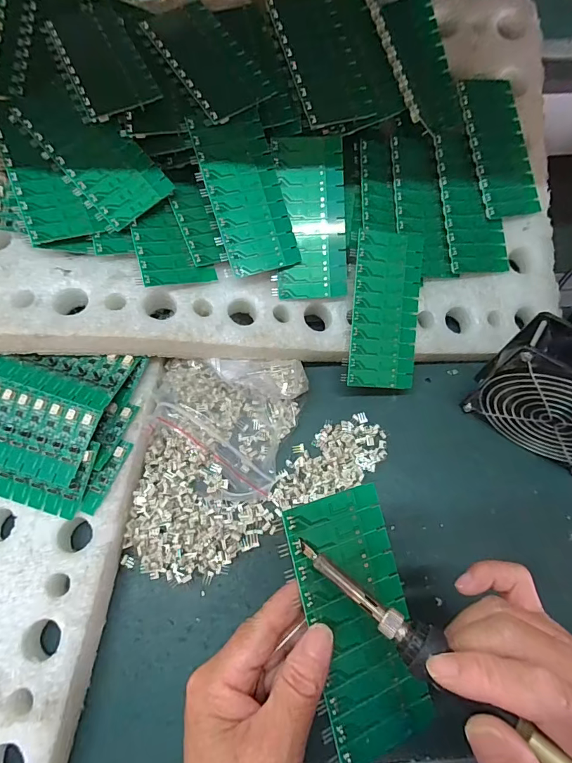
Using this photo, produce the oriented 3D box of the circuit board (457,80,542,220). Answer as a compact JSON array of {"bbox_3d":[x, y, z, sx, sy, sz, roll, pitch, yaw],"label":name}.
[{"bbox_3d":[0.209,-0.227,0.394,0.062,0.009,0.132,-13,89,-9],"label":"circuit board"}]

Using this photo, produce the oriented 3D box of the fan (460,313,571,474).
[{"bbox_3d":[0.223,0.018,0.330,0.121,0.124,0.044,38,70,14],"label":"fan"}]

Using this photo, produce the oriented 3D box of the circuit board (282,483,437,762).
[{"bbox_3d":[0.043,0.136,0.231,0.062,0.005,0.138,-11,83,-23],"label":"circuit board"}]

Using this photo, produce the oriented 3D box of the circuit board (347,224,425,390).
[{"bbox_3d":[0.091,-0.065,0.366,0.062,0.004,0.139,3,92,-12],"label":"circuit board"}]

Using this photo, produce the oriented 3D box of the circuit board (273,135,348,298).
[{"bbox_3d":[0.022,-0.145,0.360,0.060,0.004,0.138,-4,95,-5],"label":"circuit board"}]

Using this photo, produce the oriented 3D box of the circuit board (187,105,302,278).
[{"bbox_3d":[-0.034,-0.162,0.348,0.063,0.004,0.134,-17,94,-11],"label":"circuit board"}]

